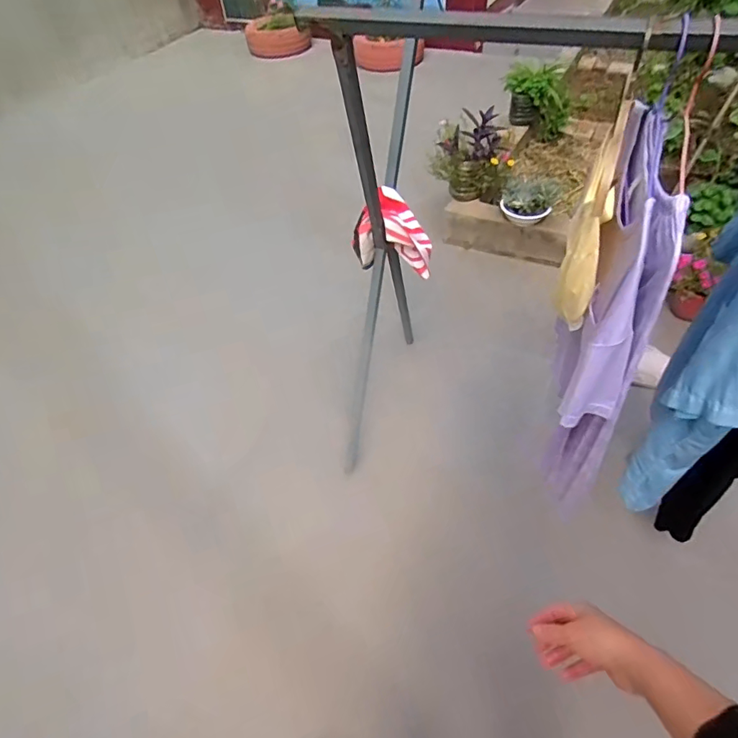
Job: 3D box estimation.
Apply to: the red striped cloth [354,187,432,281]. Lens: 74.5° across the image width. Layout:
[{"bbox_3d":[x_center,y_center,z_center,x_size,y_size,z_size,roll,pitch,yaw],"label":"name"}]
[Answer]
[{"bbox_3d":[0.059,-0.351,1.259,0.214,0.193,0.096,10,50,12],"label":"red striped cloth"}]

